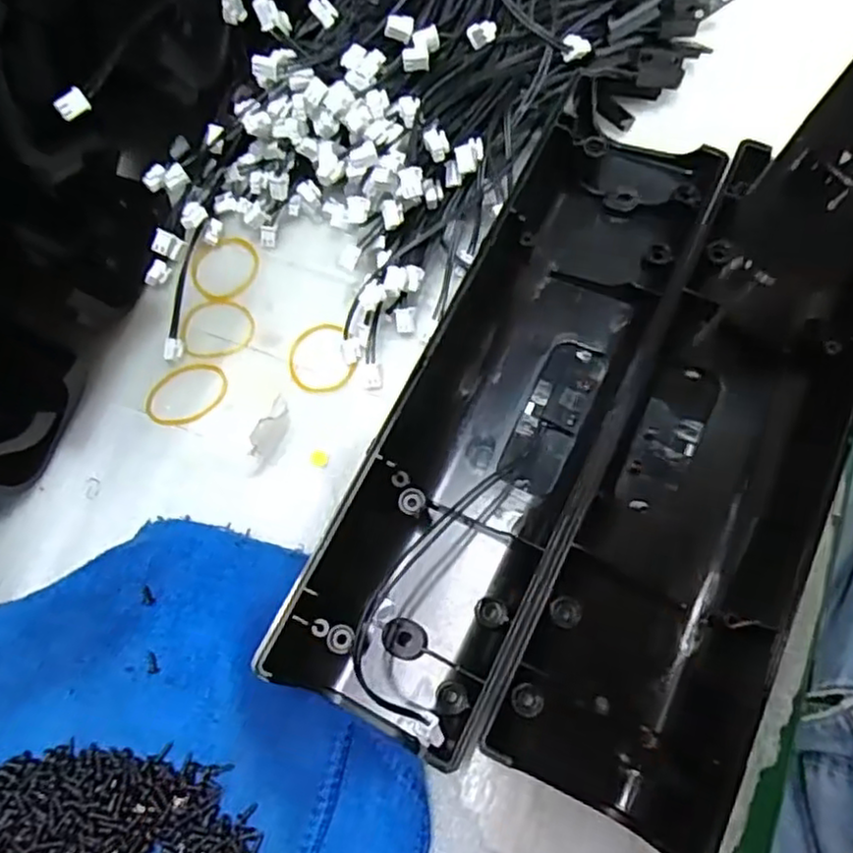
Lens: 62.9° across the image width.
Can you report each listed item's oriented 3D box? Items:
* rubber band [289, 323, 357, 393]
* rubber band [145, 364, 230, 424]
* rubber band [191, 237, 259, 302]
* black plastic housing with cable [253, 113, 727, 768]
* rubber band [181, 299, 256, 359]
[{"bbox_3d":[-0.044,-0.028,0.284,0.026,0.004,0.031,-23,69,-2],"label":"rubber band"},{"bbox_3d":[-0.098,-0.014,0.282,0.035,0.004,0.024,-27,69,-4],"label":"rubber band"},{"bbox_3d":[-0.087,-0.069,0.302,0.030,0.004,0.030,-2,69,6],"label":"rubber band"},{"bbox_3d":[0.030,-0.013,0.252,0.071,0.037,0.239,23,74,14],"label":"black plastic housing with cable"},{"bbox_3d":[-0.088,-0.042,0.292,0.032,0.006,0.028,-14,70,0],"label":"rubber band"}]

